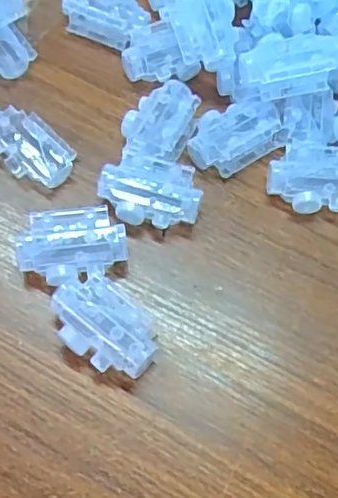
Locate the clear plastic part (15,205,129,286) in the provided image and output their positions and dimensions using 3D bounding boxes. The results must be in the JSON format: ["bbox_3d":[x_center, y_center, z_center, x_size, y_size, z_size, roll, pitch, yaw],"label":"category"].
[{"bbox_3d":[-0.061,-0.001,0.368,0.067,0.025,0.045,-3,65,-6],"label":"clear plastic part"}]

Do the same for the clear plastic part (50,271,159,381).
[{"bbox_3d":[-0.037,0.046,0.348,0.068,0.027,0.047,37,67,13],"label":"clear plastic part"}]

